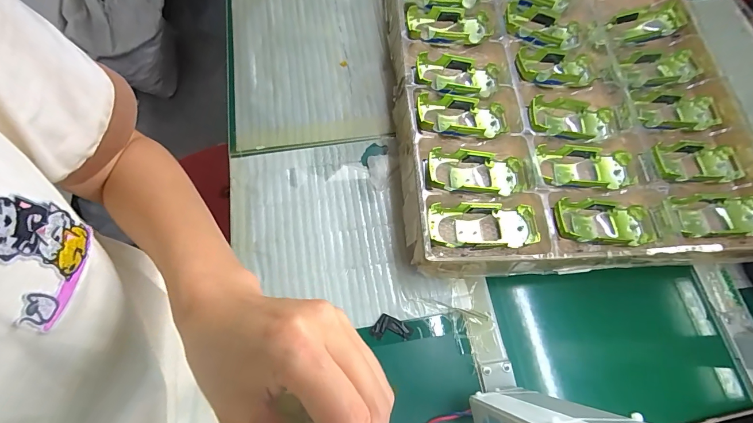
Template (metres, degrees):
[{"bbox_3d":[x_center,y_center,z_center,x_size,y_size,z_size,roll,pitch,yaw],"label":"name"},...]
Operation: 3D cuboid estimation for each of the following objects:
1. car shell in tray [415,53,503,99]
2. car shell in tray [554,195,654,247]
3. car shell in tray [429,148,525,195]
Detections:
[{"bbox_3d":[0.120,-0.196,0.528,0.126,0.045,0.074,6,70,0],"label":"car shell in tray"},{"bbox_3d":[0.287,0.018,0.458,0.142,0.041,0.064,4,70,-14],"label":"car shell in tray"},{"bbox_3d":[0.131,-0.049,0.473,0.134,0.040,0.062,2,70,-2],"label":"car shell in tray"}]

